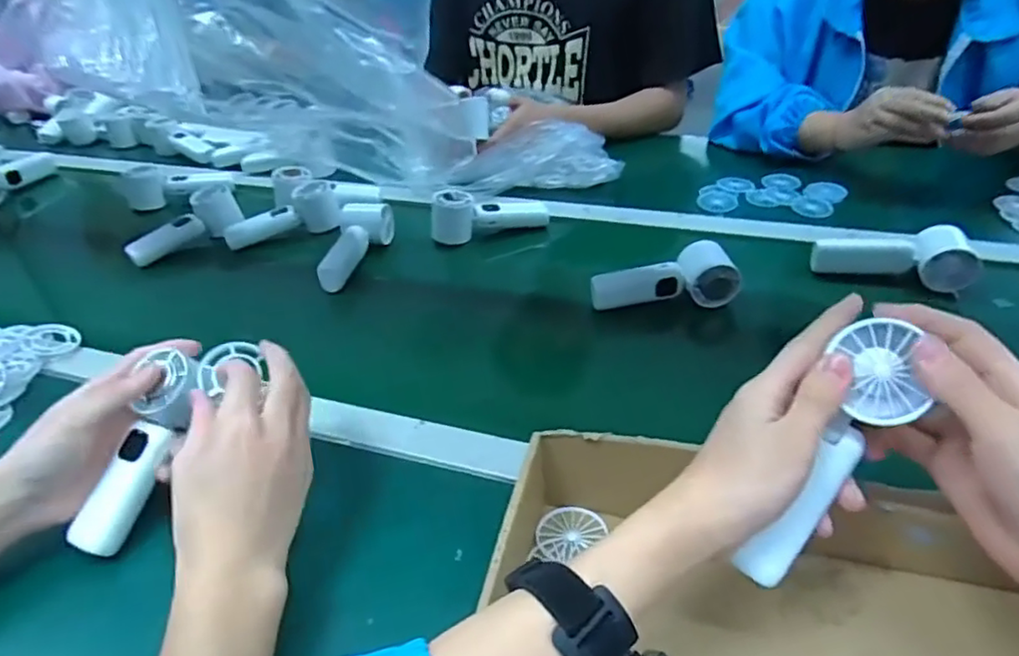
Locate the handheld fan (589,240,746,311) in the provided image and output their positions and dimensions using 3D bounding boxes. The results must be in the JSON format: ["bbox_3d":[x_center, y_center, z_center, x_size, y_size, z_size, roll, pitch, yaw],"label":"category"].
[{"bbox_3d":[0.165,-0.055,0.669,0.147,0.048,0.057,-4,38,1],"label":"handheld fan"}]

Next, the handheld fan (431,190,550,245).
[{"bbox_3d":[-0.027,-0.157,0.821,0.156,0.059,0.045,-11,39,-7],"label":"handheld fan"}]

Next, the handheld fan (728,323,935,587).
[{"bbox_3d":[0.169,0.069,0.323,0.043,0.149,0.027,34,14,38],"label":"handheld fan"}]

